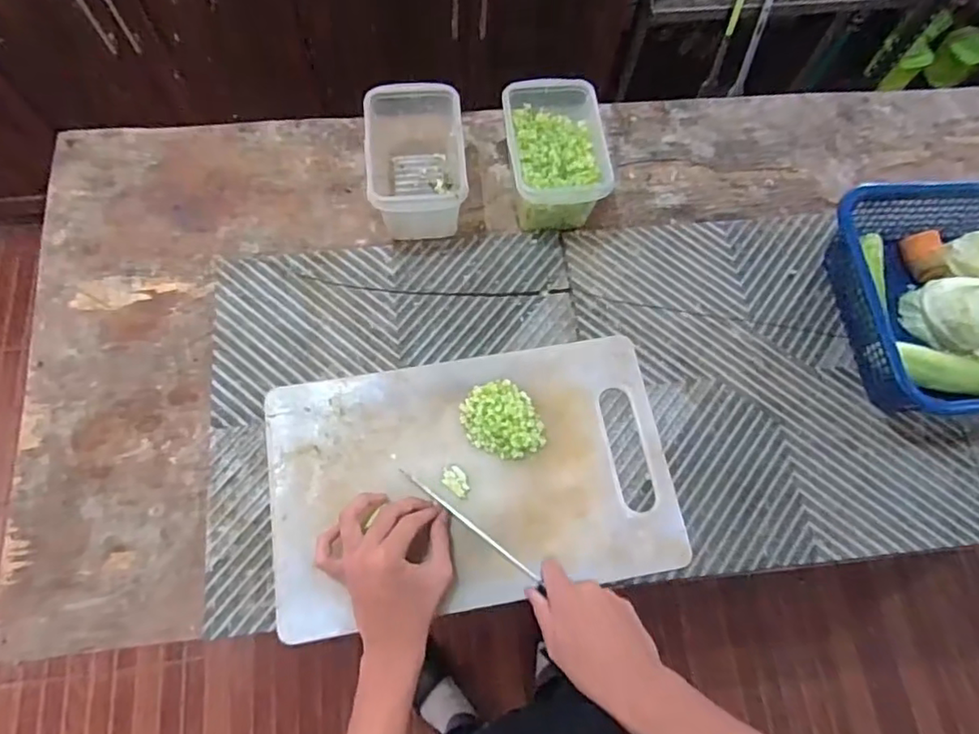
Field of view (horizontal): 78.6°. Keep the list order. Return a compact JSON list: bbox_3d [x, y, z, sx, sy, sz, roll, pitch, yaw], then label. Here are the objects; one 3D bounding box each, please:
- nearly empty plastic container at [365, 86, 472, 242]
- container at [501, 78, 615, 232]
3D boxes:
[{"bbox_3d":[-0.082,-0.222,0.684,0.103,0.115,0.155,-4,69,-4],"label":"nearly empty plastic container"},{"bbox_3d":[0.072,-0.236,0.693,0.104,0.099,0.155,-8,69,-5],"label":"container"}]

